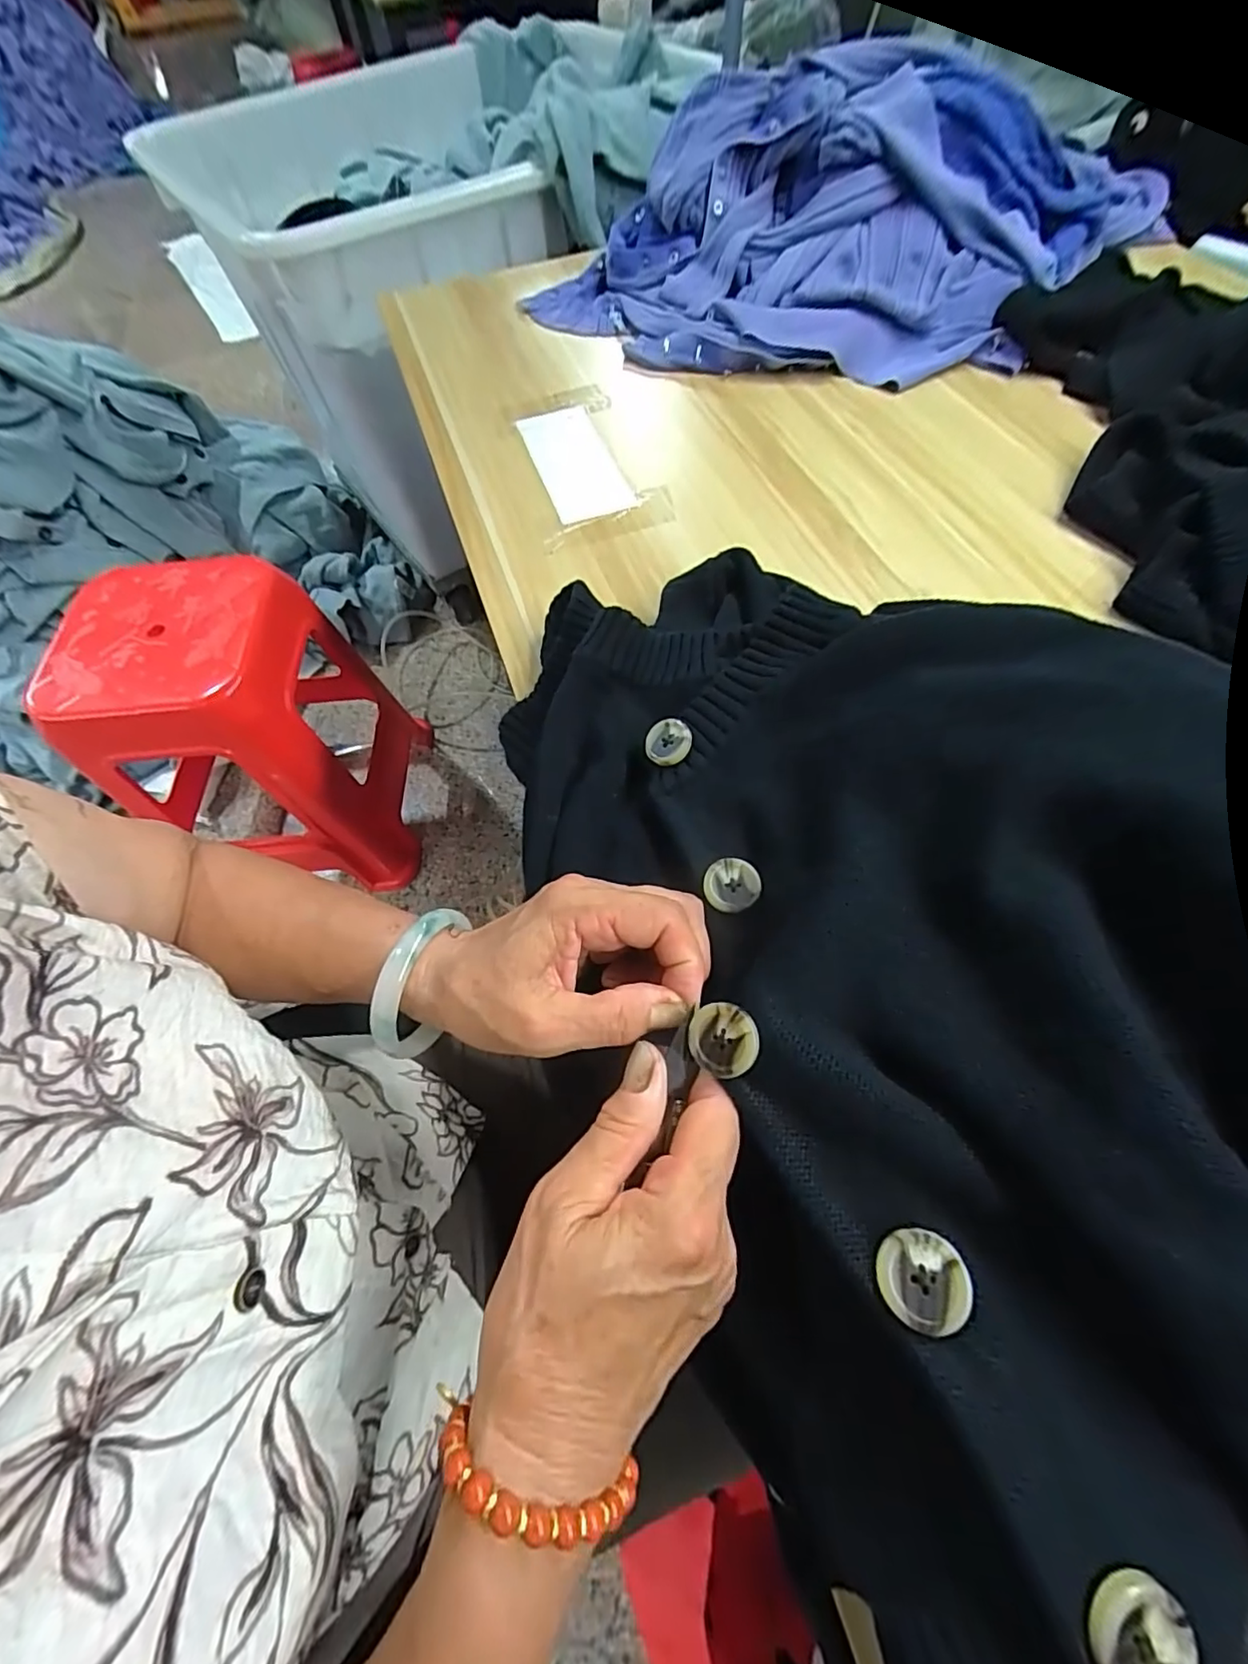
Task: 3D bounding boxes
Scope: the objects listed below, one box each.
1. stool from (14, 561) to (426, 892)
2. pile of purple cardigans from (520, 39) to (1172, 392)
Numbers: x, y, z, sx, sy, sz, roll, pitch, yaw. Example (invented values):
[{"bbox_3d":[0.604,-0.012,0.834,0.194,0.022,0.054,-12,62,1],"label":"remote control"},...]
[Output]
[{"bbox_3d":[-0.611,-0.176,1.034,0.327,0.498,0.343,-10,63,-1],"label":"stool"},{"bbox_3d":[0.233,-0.694,0.651,0.651,0.157,0.395,20,66,14],"label":"pile of purple cardigans"}]

